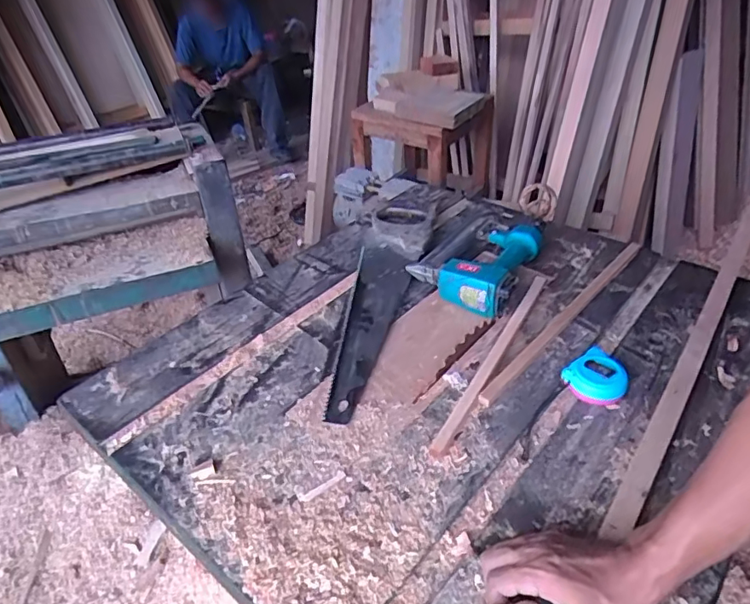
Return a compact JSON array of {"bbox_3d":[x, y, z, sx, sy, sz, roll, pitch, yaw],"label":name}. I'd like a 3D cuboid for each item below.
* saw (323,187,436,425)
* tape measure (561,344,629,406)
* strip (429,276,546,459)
[{"bbox_3d":[0.019,-0.051,0.860,0.107,0.033,0.592,5,36,11],"label":"saw"},{"bbox_3d":[0.266,0.092,0.641,0.063,0.035,0.061,-25,40,-27],"label":"tape measure"},{"bbox_3d":[0.160,0.063,0.705,0.023,0.012,0.368,17,40,26],"label":"strip"}]

